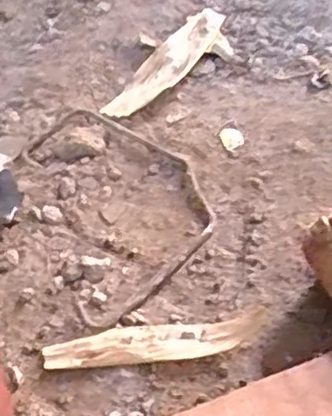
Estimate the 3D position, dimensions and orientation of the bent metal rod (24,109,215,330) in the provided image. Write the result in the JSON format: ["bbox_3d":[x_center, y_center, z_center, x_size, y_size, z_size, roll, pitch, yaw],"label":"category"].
[{"bbox_3d":[-0.032,-0.012,0.479,0.110,0.007,0.208,-19,47,-11],"label":"bent metal rod"}]

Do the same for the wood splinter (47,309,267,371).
[{"bbox_3d":[-0.007,0.079,0.391,0.128,0.009,0.025,-8,46,-1],"label":"wood splinter"}]

